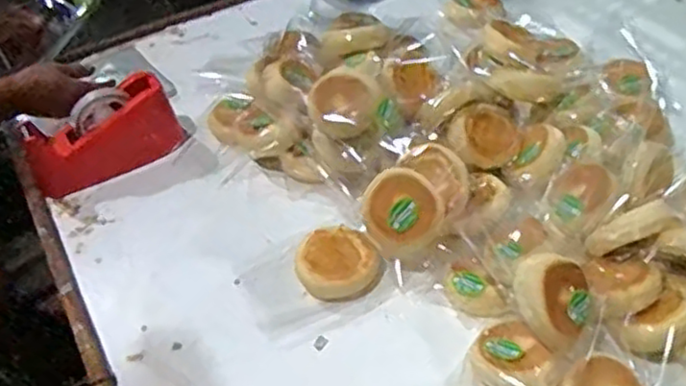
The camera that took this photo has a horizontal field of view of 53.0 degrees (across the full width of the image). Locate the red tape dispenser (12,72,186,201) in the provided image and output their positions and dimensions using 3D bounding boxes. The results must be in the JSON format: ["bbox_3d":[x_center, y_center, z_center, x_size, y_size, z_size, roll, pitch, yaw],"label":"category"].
[{"bbox_3d":[-0.333,-0.085,0.950,0.207,0.085,0.073,-22,49,-15],"label":"red tape dispenser"}]

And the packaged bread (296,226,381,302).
[{"bbox_3d":[-0.006,0.082,0.806,0.091,0.026,0.090,-3,47,3],"label":"packaged bread"}]

